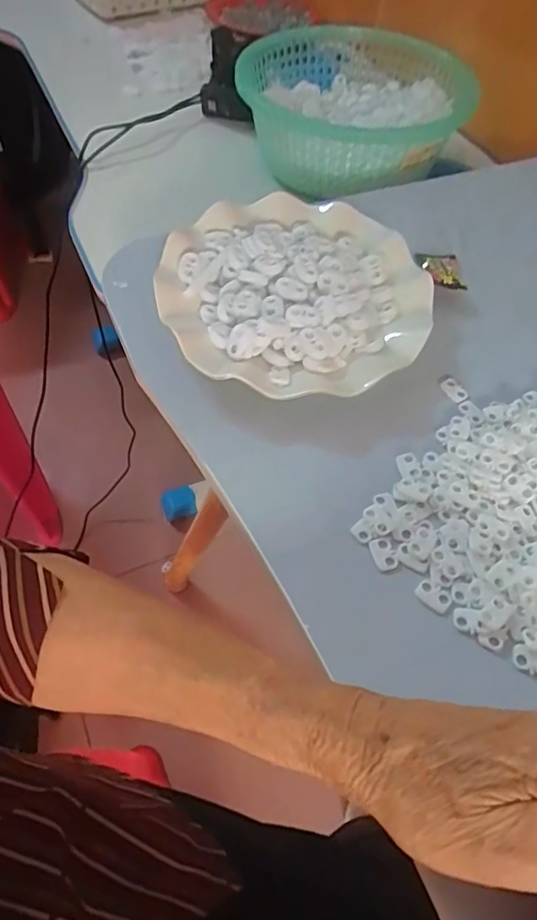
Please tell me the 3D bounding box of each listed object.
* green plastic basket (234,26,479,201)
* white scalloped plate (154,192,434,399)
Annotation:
[{"bbox_3d":[0.085,-0.356,0.573,0.187,0.072,0.205,-20,59,-16],"label":"green plastic basket"},{"bbox_3d":[0.019,-0.113,0.377,0.173,0.028,0.165,2,55,-2],"label":"white scalloped plate"}]

